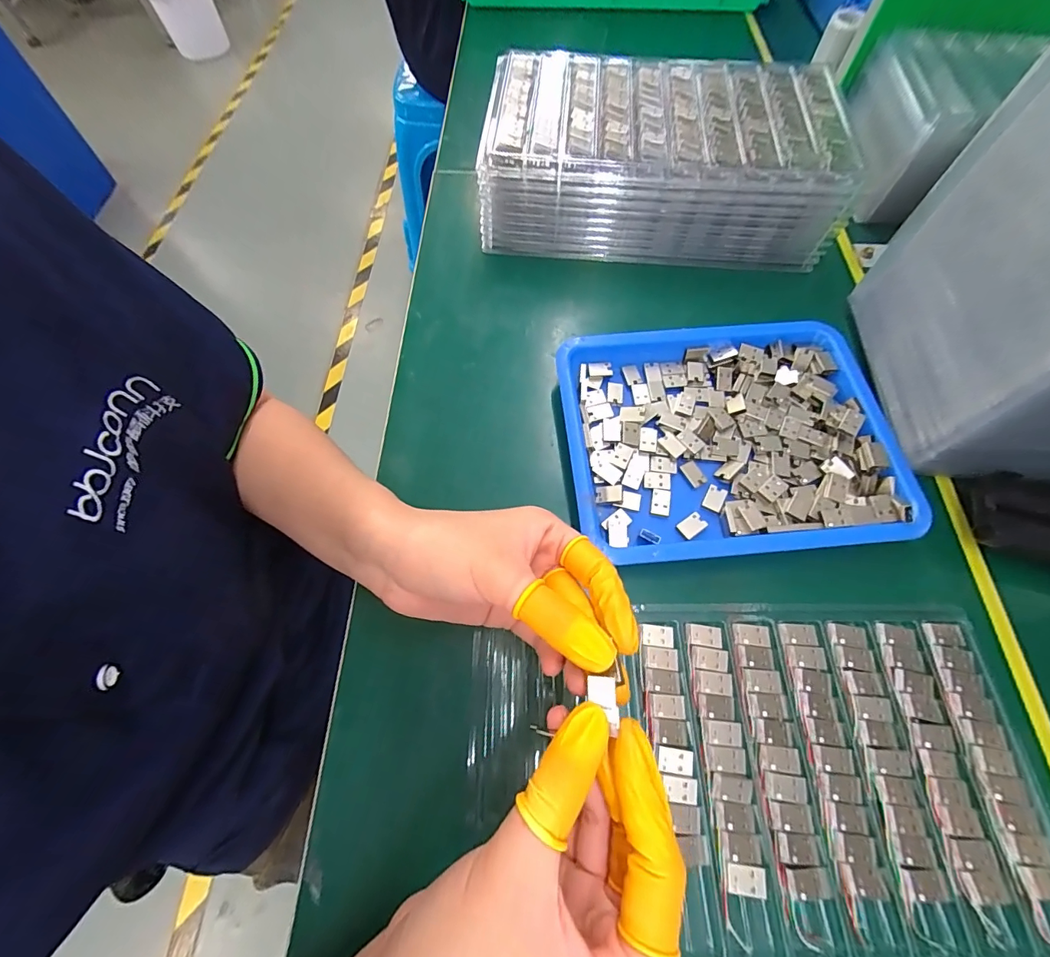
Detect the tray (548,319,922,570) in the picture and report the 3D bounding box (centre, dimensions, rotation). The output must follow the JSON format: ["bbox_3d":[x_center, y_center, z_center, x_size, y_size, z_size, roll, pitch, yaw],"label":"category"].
[{"bbox_3d":[0.135,-0.029,0.306,0.209,0.027,0.167,-4,65,-2],"label":"tray"}]

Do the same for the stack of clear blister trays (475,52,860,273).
[{"bbox_3d":[0.114,-0.290,0.399,0.293,0.084,0.170,6,65,3],"label":"stack of clear blister trays"}]

